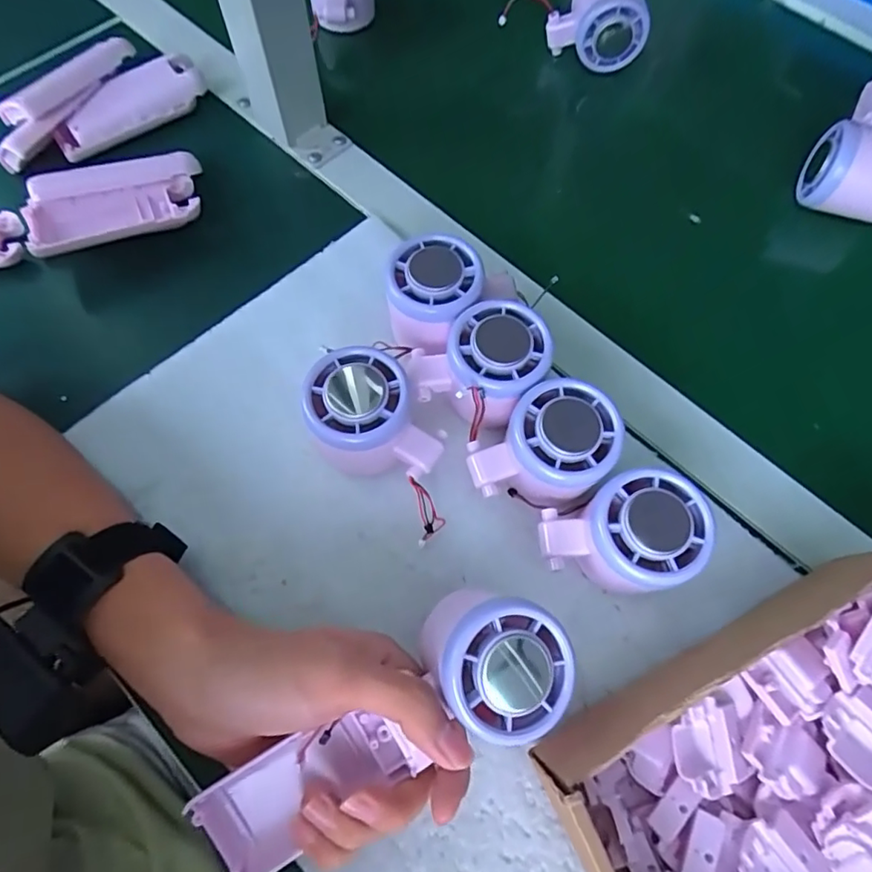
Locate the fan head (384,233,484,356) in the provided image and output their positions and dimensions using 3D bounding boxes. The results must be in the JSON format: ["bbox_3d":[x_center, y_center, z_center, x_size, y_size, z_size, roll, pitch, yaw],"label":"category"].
[{"bbox_3d":[0.000,-0.080,0.319,0.052,0.033,0.057,0,67,0],"label":"fan head"}]

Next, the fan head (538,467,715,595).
[{"bbox_3d":[0.090,0.053,0.279,0.071,0.054,0.051,-15,67,-6],"label":"fan head"}]

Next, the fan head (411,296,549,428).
[{"bbox_3d":[0.024,-0.035,0.313,0.072,0.055,0.060,-19,68,-8],"label":"fan head"}]

